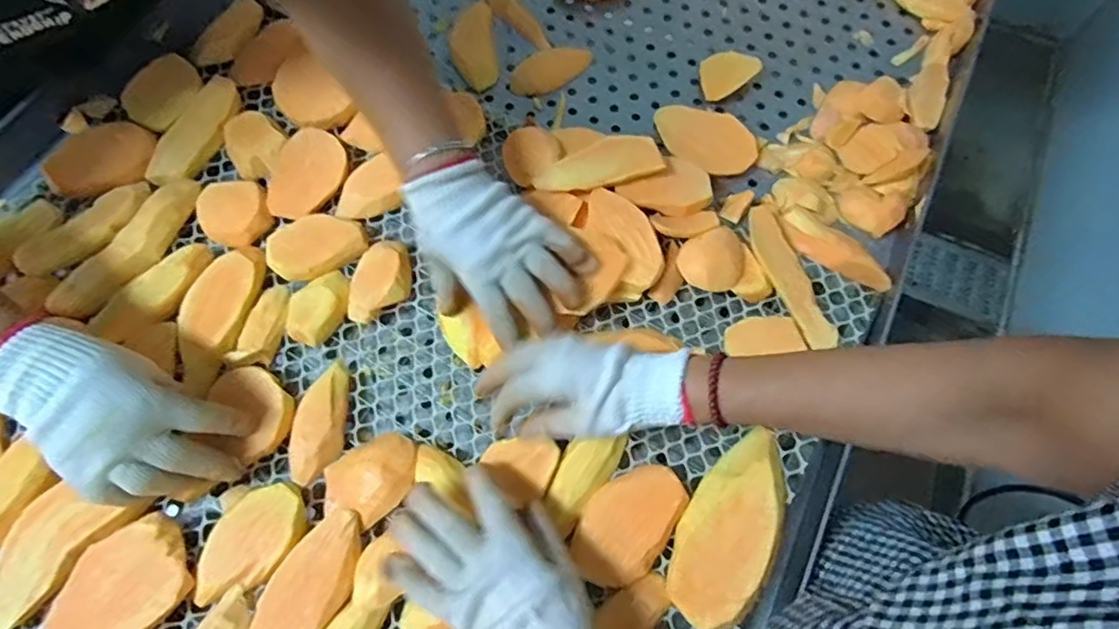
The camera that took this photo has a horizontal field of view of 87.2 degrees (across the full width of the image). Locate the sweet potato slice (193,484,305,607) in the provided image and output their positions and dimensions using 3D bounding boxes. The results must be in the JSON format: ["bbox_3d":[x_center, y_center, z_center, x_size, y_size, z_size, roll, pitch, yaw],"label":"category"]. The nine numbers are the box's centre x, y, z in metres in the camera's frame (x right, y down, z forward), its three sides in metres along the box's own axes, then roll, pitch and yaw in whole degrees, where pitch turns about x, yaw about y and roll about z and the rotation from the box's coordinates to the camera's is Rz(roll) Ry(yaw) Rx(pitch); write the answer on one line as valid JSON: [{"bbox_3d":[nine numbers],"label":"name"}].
[{"bbox_3d":[-0.247,0.181,0.463,0.058,0.010,0.100,33,73,12],"label":"sweet potato slice"}]

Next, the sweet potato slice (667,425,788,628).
[{"bbox_3d":[0.139,0.168,0.468,0.072,0.015,0.154,26,71,10],"label":"sweet potato slice"}]

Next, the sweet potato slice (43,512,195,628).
[{"bbox_3d":[-0.339,0.210,0.447,0.099,0.017,0.082,-34,72,-12],"label":"sweet potato slice"}]

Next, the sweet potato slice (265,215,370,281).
[{"bbox_3d":[-0.239,-0.071,0.576,0.091,0.013,0.056,-29,71,-10],"label":"sweet potato slice"}]

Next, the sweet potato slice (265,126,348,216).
[{"bbox_3d":[-0.263,-0.146,0.609,0.078,0.010,0.103,18,70,7],"label":"sweet potato slice"}]

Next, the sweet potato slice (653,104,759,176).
[{"bbox_3d":[0.158,-0.191,0.644,0.115,0.016,0.080,23,71,9],"label":"sweet potato slice"}]

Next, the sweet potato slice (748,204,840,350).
[{"bbox_3d":[0.216,-0.037,0.556,0.040,0.012,0.155,-16,69,-6],"label":"sweet potato slice"}]

